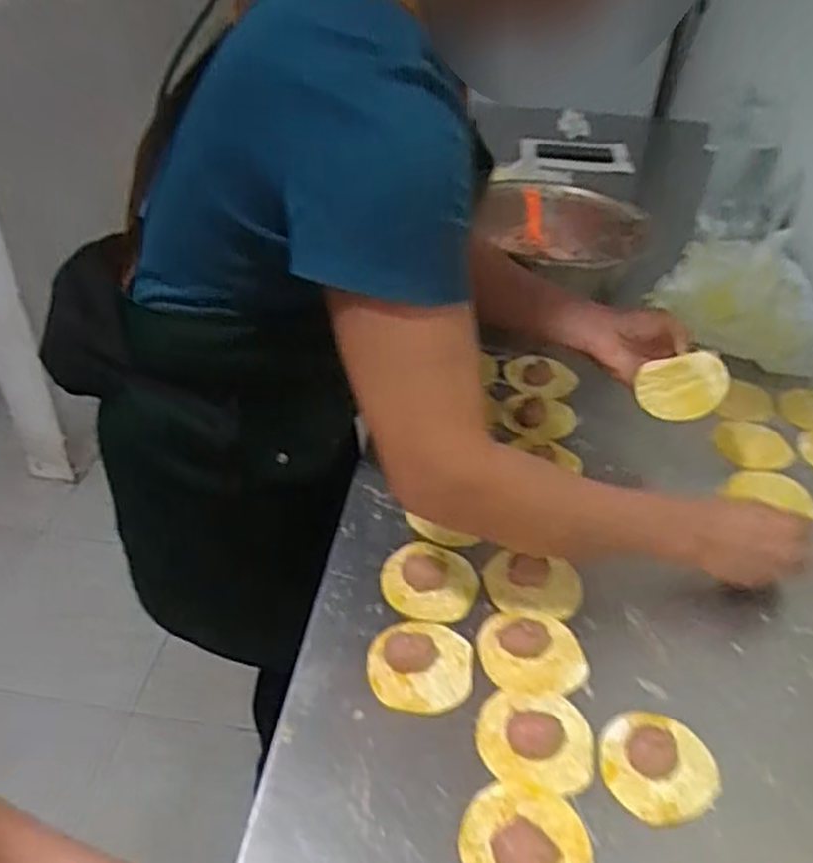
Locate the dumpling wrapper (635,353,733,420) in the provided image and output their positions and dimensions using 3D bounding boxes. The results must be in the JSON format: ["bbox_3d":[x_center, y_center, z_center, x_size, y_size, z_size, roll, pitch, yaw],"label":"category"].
[{"bbox_3d":[0.266,-0.041,0.729,0.017,0.083,0.060,6,67,-57],"label":"dumpling wrapper"}]

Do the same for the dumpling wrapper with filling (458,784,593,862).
[{"bbox_3d":[0.078,0.266,0.487,0.083,0.023,0.078,2,40,-1],"label":"dumpling wrapper with filling"}]

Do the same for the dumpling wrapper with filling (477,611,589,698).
[{"bbox_3d":[0.103,0.175,0.612,0.085,0.019,0.073,3,40,0],"label":"dumpling wrapper with filling"}]

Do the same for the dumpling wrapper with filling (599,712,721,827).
[{"bbox_3d":[0.181,0.239,0.540,0.081,0.013,0.074,2,40,-1],"label":"dumpling wrapper with filling"}]

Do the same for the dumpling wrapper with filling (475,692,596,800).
[{"bbox_3d":[0.095,0.221,0.549,0.084,0.018,0.076,2,40,-1],"label":"dumpling wrapper with filling"}]

